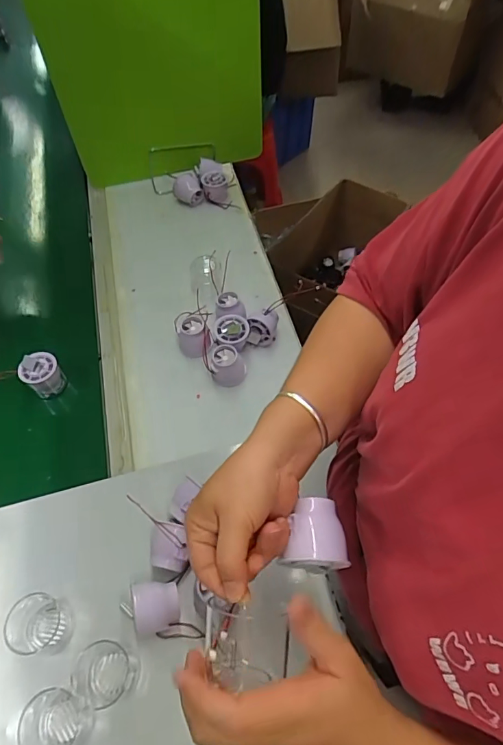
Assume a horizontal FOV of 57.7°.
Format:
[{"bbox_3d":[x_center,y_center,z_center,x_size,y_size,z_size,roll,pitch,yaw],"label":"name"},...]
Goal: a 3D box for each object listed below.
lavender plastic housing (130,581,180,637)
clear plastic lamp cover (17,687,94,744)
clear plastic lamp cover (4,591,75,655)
[{"bbox_3d":[-0.108,0.267,0.520,0.050,0.032,0.048,-8,56,-5],"label":"lavender plastic housing"},{"bbox_3d":[-0.201,0.364,0.467,0.067,0.042,0.063,14,57,10],"label":"clear plastic lamp cover"},{"bbox_3d":[-0.239,0.285,0.518,0.059,0.046,0.059,4,56,3],"label":"clear plastic lamp cover"}]

